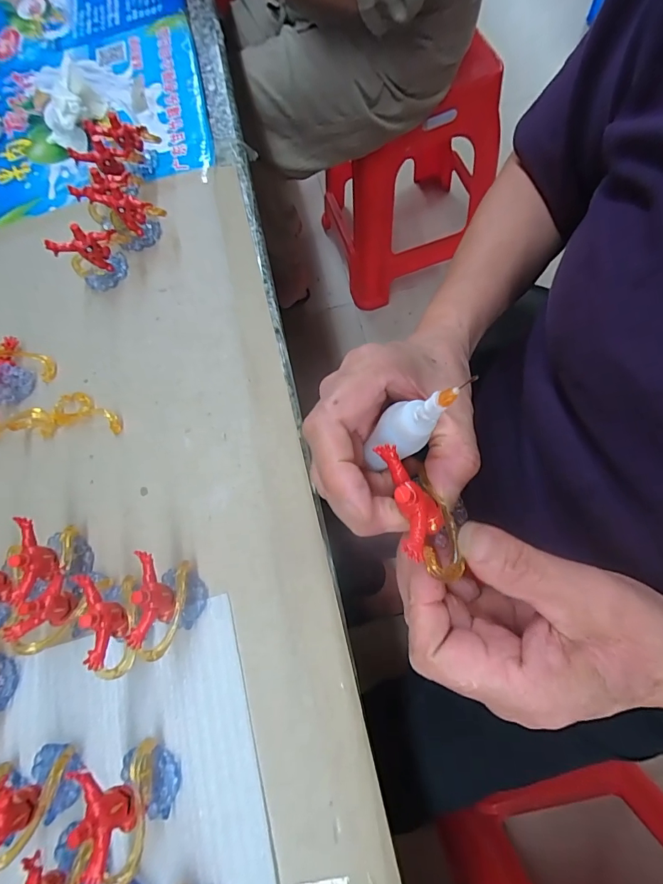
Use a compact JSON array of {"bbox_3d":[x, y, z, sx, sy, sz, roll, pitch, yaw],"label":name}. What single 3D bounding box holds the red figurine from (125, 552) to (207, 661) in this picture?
[{"bbox_3d":[-0.096,0.096,0.244,0.029,0.049,0.055,-2,71,7],"label":"red figurine"}]

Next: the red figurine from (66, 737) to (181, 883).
[{"bbox_3d":[-0.102,0.188,0.212,0.034,0.046,0.052,-15,70,2],"label":"red figurine"}]

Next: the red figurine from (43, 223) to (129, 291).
[{"bbox_3d":[-0.196,-0.156,0.341,0.052,0.048,0.027,-40,72,-7],"label":"red figurine"}]

